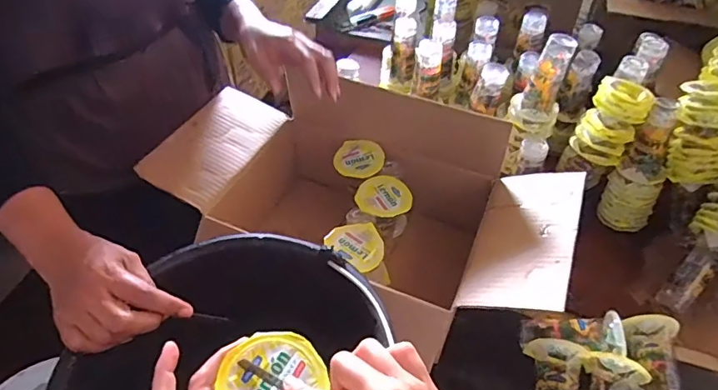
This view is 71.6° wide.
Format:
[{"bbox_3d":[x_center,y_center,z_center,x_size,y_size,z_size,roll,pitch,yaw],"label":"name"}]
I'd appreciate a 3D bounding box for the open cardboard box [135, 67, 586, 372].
[{"bbox_3d":[-0.020,0.017,0.701,0.590,0.219,0.288,25,50,21],"label":"open cardboard box"}]

